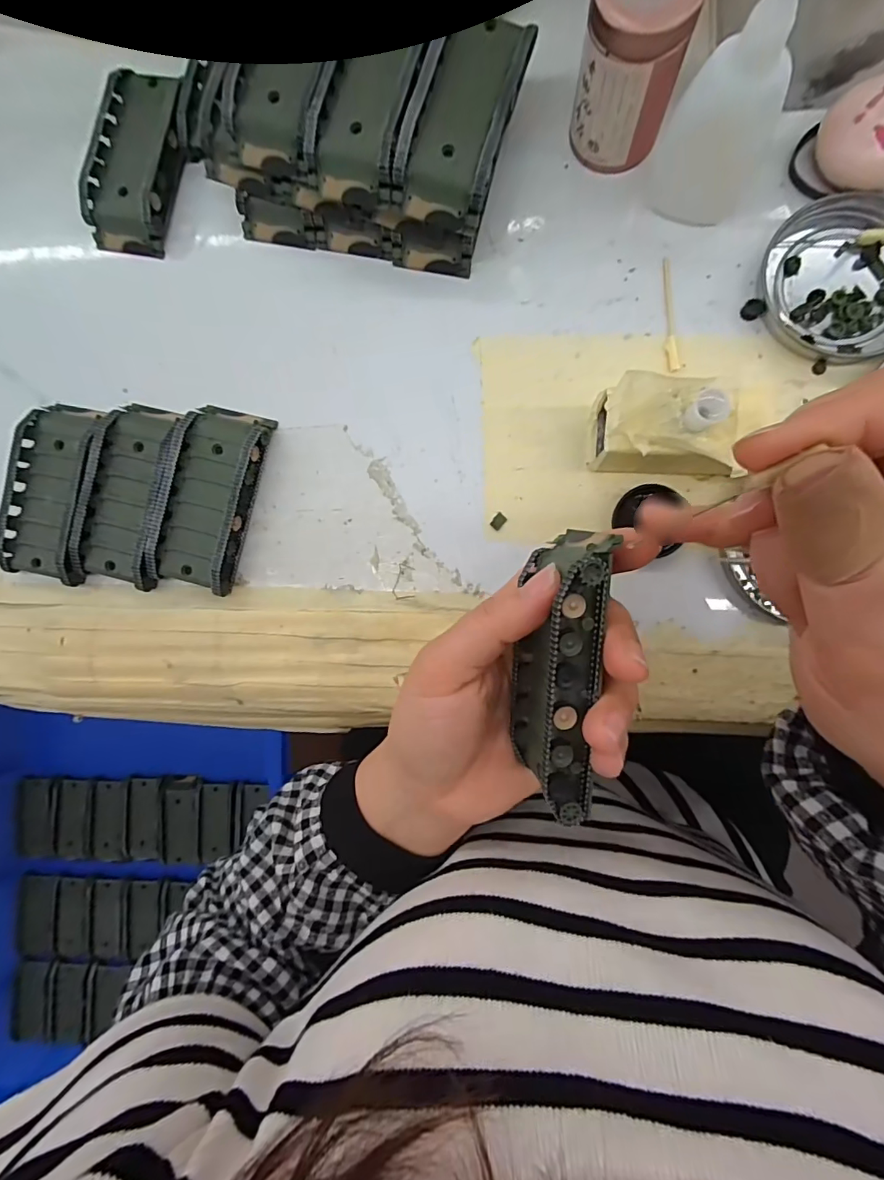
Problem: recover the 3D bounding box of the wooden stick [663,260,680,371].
[{"bbox_3d":[0.115,-0.140,0.249,0.006,0.004,0.059,-4,87,6],"label":"wooden stick"}]

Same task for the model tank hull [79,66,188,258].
[{"bbox_3d":[-0.172,-0.240,0.278,0.045,0.020,0.091,12,89,6],"label":"model tank hull"}]

